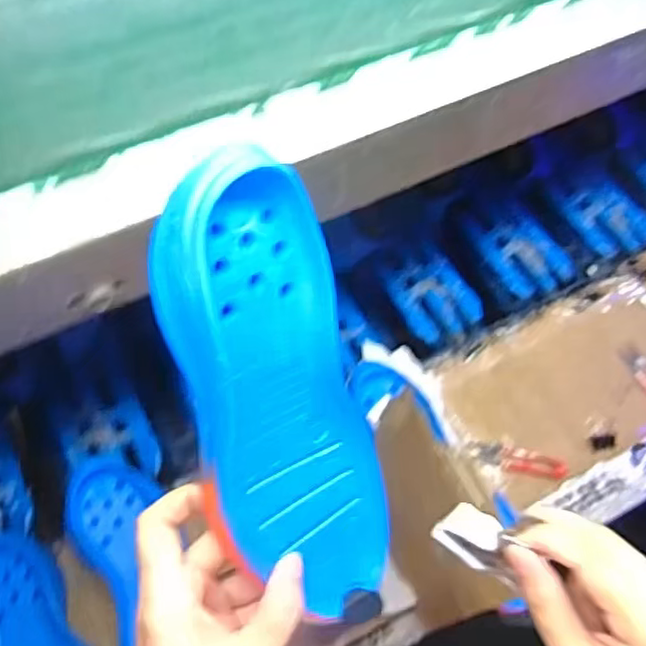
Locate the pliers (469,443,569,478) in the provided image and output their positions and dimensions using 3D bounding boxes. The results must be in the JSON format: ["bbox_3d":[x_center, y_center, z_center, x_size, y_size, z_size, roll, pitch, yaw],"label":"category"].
[{"bbox_3d":[0.206,0.143,0.678,0.100,0.021,0.026,11,64,3],"label":"pliers"}]

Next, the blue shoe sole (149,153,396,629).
[{"bbox_3d":[-0.020,0.043,0.311,0.085,0.033,0.239,-20,110,-12],"label":"blue shoe sole"}]

